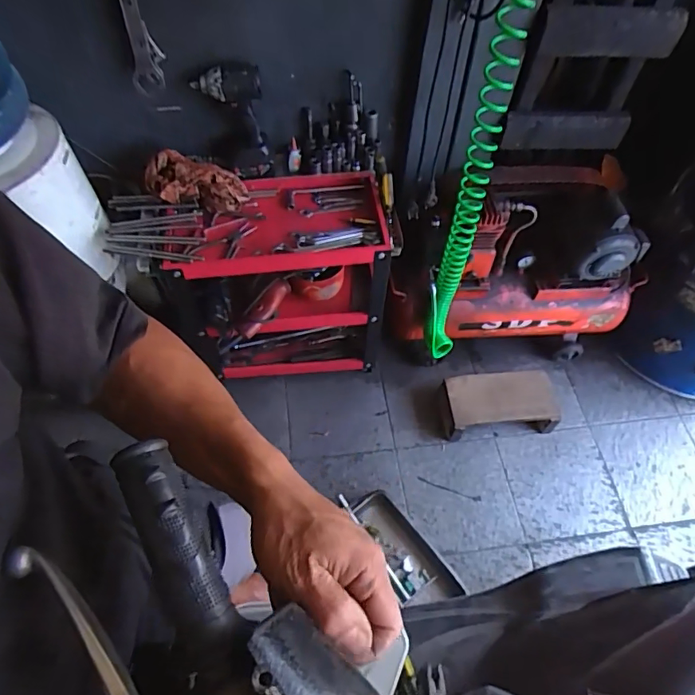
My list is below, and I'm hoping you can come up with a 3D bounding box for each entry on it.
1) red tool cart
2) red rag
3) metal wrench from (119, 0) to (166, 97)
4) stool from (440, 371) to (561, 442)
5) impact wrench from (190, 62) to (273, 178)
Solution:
[{"bbox_3d":[-0.172,-0.150,1.292,0.506,0.490,0.277,-10,59,-8],"label":"red tool cart"},{"bbox_3d":[-0.346,-0.374,1.127,0.225,0.092,0.100,0,59,-2],"label":"red rag"},{"bbox_3d":[-0.397,-0.610,0.910,0.066,0.280,0.032,9,58,2],"label":"metal wrench"},{"bbox_3d":[0.437,0.163,1.440,0.325,0.114,0.162,-4,59,-4],"label":"stool"},{"bbox_3d":[-0.248,-0.494,1.087,0.145,0.234,0.079,-13,60,-10],"label":"impact wrench"}]

